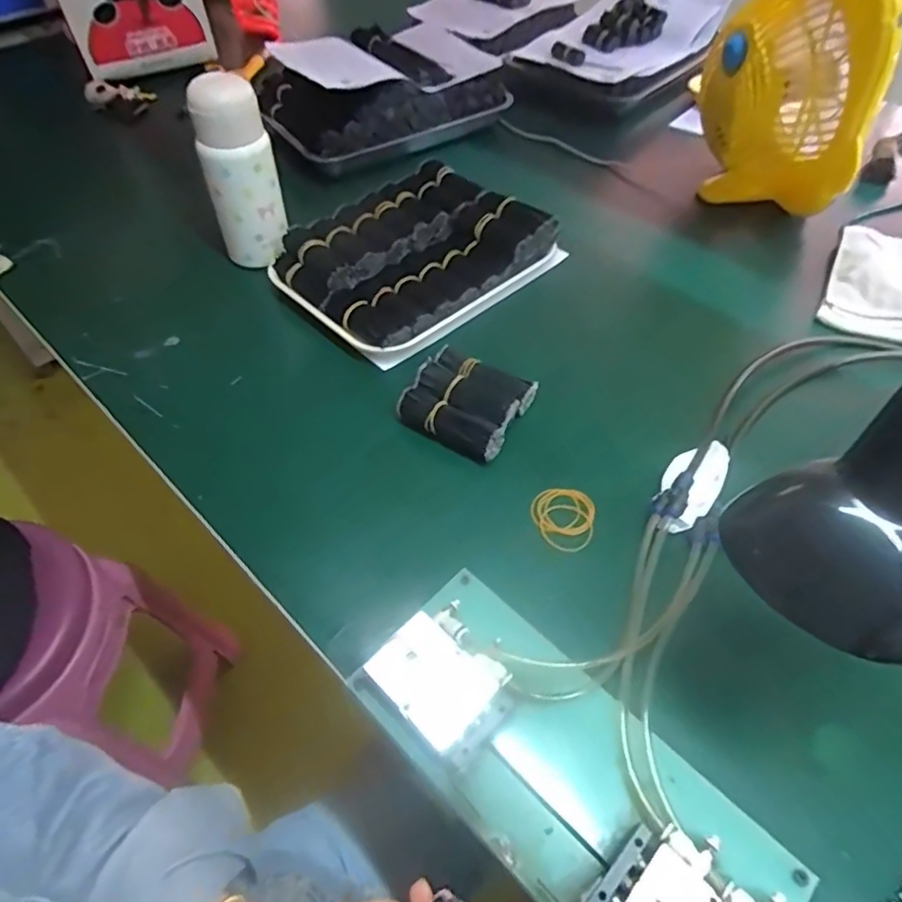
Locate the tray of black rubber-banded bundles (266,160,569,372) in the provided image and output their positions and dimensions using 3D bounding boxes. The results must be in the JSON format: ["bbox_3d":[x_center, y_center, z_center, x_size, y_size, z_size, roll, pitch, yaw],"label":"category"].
[{"bbox_3d":[-0.041,-0.234,0.690,0.285,0.048,0.211,-38,61,-25],"label":"tray of black rubber-banded bundles"}]

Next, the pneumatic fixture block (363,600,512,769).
[{"bbox_3d":[-0.004,0.152,0.395,0.069,0.018,0.087,-38,61,-25],"label":"pneumatic fixture block"}]

